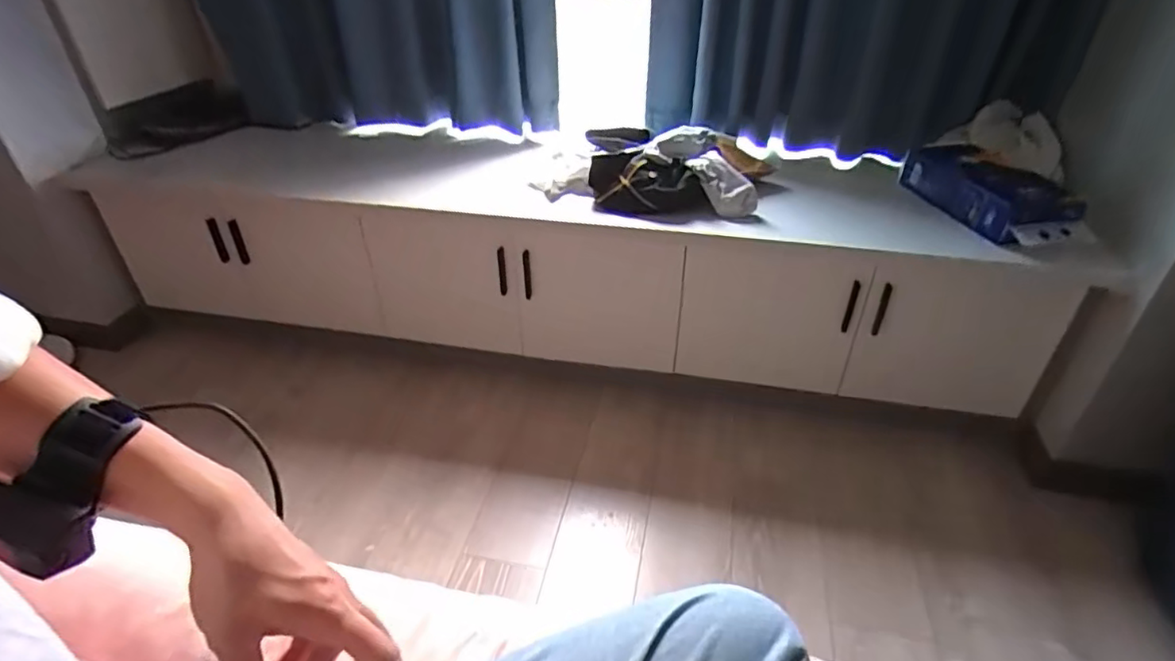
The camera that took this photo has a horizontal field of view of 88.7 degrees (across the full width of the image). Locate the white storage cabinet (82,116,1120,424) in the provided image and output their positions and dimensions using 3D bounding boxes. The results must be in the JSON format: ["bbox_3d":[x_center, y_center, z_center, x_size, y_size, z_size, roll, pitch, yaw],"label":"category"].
[{"bbox_3d":[-0.132,-0.246,1.639,2.279,0.434,0.538,7,36,11],"label":"white storage cabinet"}]

